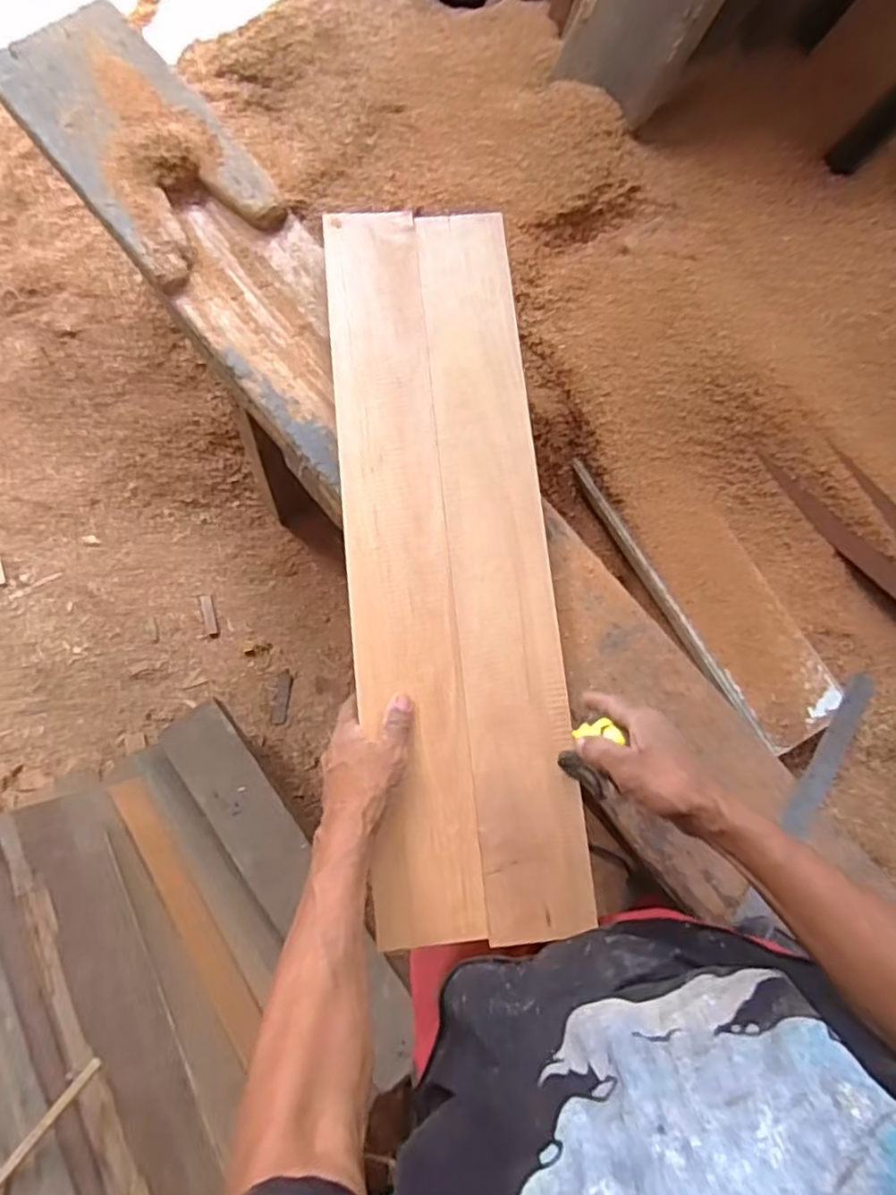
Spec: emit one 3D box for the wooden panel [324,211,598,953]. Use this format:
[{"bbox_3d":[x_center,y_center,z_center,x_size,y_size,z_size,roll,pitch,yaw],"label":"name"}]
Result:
[{"bbox_3d":[0.000,-0.059,0.679,0.205,0.018,0.755,-7,79,-1],"label":"wooden panel"}]

